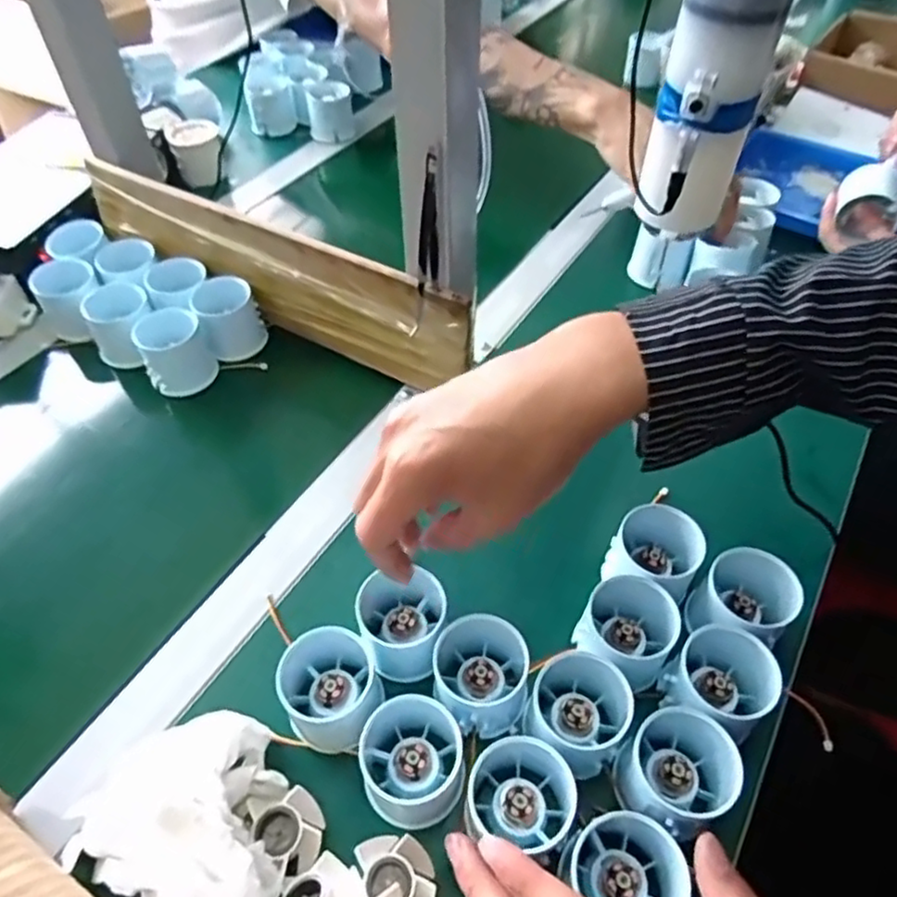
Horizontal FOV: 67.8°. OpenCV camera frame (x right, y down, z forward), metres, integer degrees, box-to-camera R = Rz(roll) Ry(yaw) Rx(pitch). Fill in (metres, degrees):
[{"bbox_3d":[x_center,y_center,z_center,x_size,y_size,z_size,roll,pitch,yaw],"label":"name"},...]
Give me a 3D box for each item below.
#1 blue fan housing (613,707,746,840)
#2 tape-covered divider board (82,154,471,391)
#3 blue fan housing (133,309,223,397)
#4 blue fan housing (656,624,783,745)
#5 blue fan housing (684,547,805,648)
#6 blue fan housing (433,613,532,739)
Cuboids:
[{"bbox_3d":[0.117,0.165,0.341,0.049,0.044,0.052,-1,51,1],"label":"blue fan housing"},{"bbox_3d":[-0.154,-0.146,0.554,0.388,0.096,0.015,26,56,21],"label":"tape-covered divider board"},{"bbox_3d":[-0.229,-0.081,0.559,0.052,0.054,0.052,-25,54,-18],"label":"blue fan housing"},{"bbox_3d":[0.147,0.131,0.368,0.050,0.044,0.053,-1,51,1],"label":"blue fan housing"},{"bbox_3d":[0.178,0.096,0.406,0.053,0.057,0.060,31,58,24],"label":"blue fan housing"},{"bbox_3d":[0.017,0.127,0.379,0.057,0.047,0.052,-1,51,1],"label":"blue fan housing"}]

